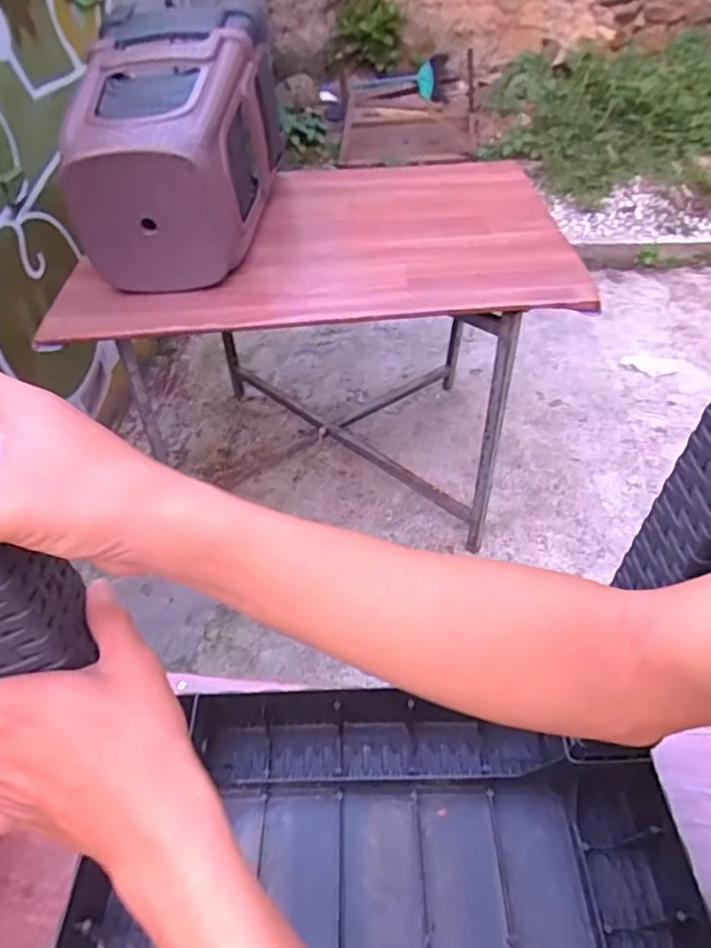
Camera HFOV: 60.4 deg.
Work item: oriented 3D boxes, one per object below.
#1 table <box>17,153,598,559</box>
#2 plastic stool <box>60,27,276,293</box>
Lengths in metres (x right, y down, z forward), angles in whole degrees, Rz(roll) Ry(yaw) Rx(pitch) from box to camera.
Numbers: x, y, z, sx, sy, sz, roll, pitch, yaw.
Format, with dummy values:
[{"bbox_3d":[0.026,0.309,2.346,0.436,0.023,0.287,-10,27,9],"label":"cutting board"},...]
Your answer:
[{"bbox_3d":[-0.077,-0.337,1.589,1.016,0.675,0.791,1,44,0],"label":"table"},{"bbox_3d":[-0.394,-0.637,1.251,0.341,0.338,0.493,3,44,3],"label":"plastic stool"}]

